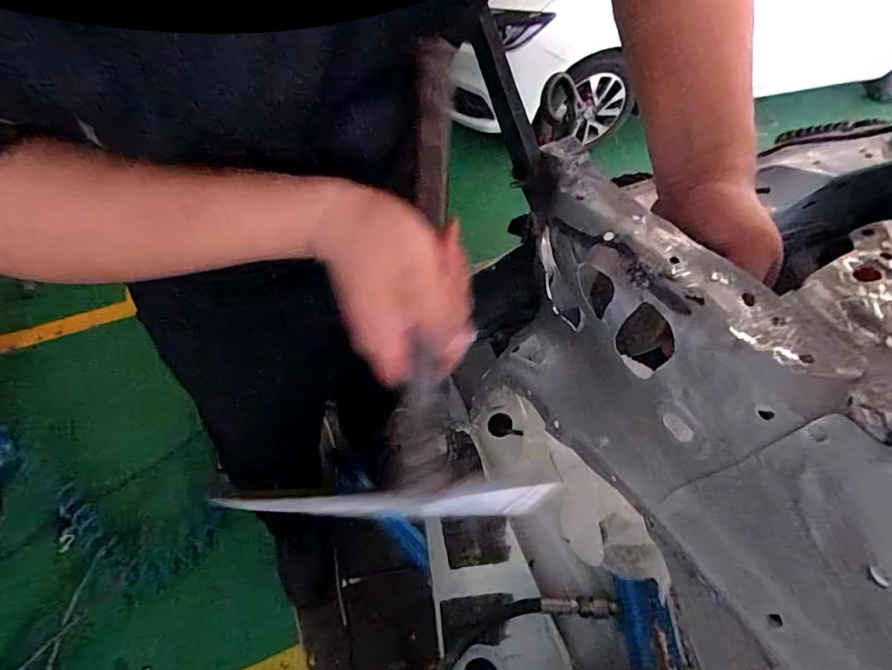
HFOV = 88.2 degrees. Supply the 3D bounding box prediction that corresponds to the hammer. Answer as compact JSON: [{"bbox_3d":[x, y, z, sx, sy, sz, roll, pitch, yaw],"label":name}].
[{"bbox_3d":[-0.032,-0.033,0.294,0.194,0.022,0.298,0,88,-3],"label":"hammer"}]

